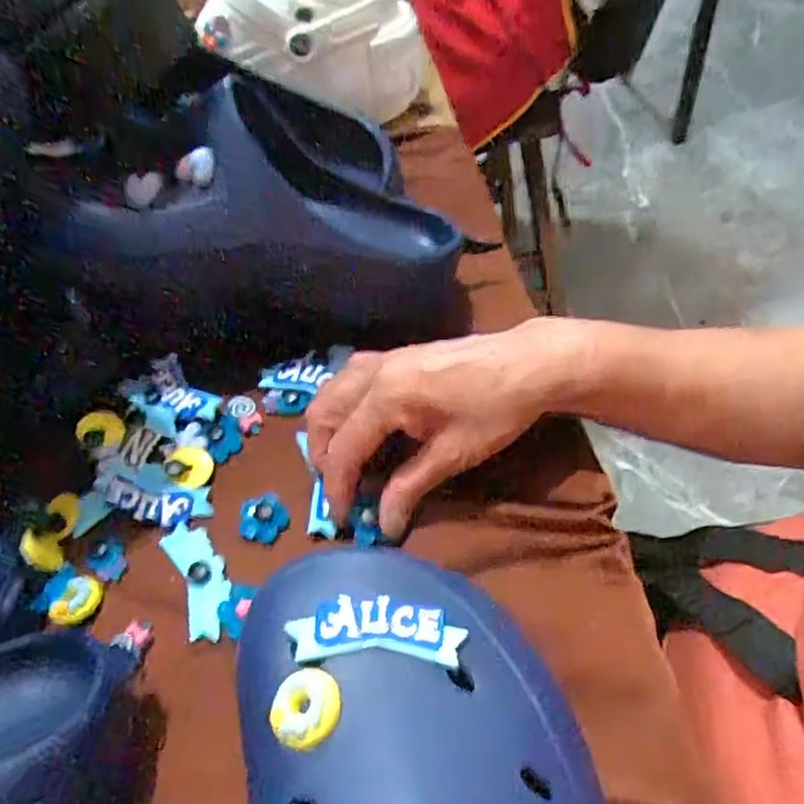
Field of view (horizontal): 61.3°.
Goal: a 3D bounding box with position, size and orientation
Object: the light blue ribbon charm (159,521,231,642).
[{"bbox_3d":[-0.099,0.085,0.333,0.024,0.006,0.062,-23,53,-14],"label":"light blue ribbon charm"}]

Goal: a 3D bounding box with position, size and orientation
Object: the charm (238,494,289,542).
[{"bbox_3d":[-0.071,0.060,0.350,0.025,0.008,0.025,-2,51,2],"label":"charm"}]

